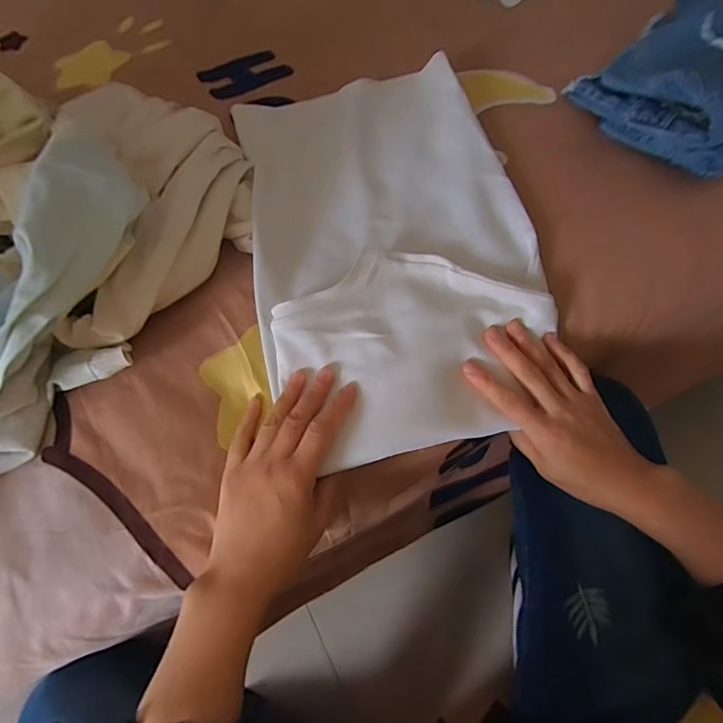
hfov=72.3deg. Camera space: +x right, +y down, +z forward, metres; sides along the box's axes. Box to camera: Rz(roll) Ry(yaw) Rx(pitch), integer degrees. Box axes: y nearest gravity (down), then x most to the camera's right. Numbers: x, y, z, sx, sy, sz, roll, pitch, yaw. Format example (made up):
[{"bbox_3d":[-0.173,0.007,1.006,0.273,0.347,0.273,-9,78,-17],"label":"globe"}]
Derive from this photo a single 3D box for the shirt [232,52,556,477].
[{"bbox_3d":[0.021,-0.125,0.485,0.252,0.052,0.427,-11,60,-3],"label":"shirt"}]

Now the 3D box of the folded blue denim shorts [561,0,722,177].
[{"bbox_3d":[0.348,-0.303,0.522,0.184,0.085,0.221,-22,62,-10],"label":"folded blue denim shorts"}]

